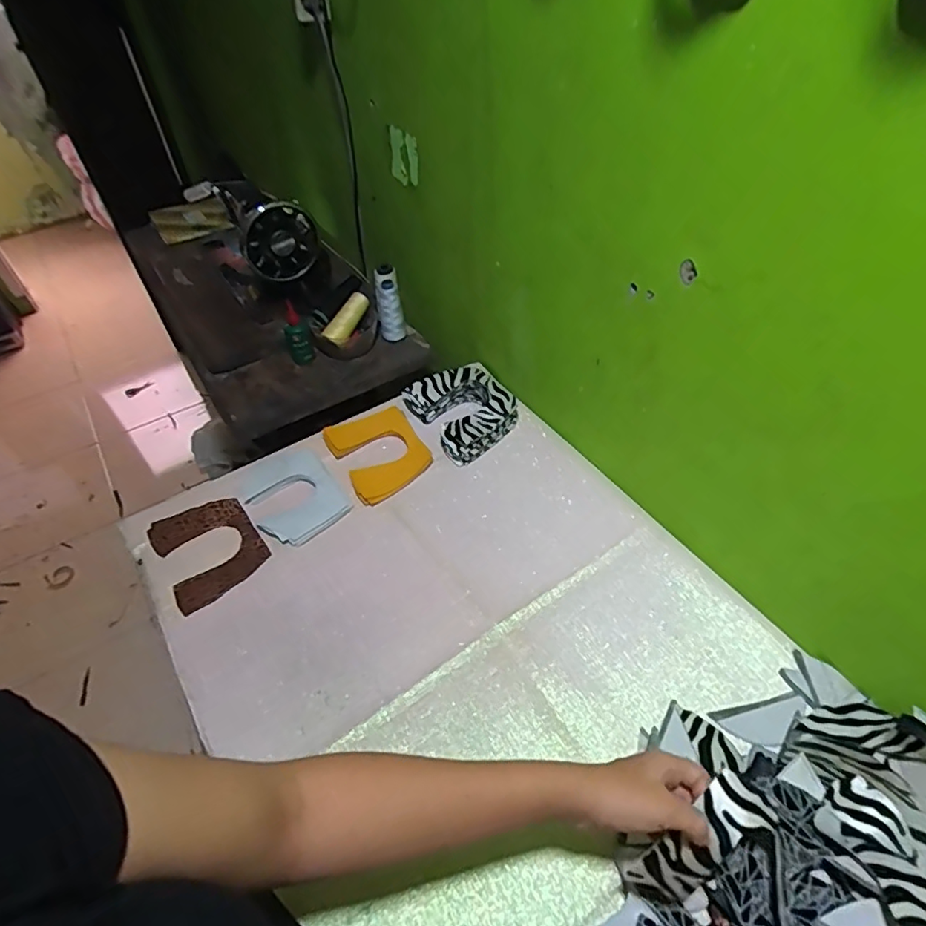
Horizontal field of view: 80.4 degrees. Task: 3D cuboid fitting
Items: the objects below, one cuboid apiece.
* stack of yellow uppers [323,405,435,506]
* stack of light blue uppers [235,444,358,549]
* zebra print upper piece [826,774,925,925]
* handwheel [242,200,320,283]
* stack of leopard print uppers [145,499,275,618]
[{"bbox_3d":[-0.126,-0.019,0.832,0.125,0.010,0.157,-27,62,-19],"label":"stack of yellow uppers"},{"bbox_3d":[-0.242,0.043,0.778,0.115,0.022,0.151,-33,54,-25],"label":"stack of light blue uppers"},{"bbox_3d":[0.332,0.305,0.418,0.051,0.031,0.154,2,25,5],"label":"zebra print upper piece"},{"bbox_3d":[-0.321,-0.390,0.966,0.131,0.125,0.044,-16,50,-12],"label":"handwheel"},{"bbox_3d":[-0.341,0.112,0.736,0.121,0.011,0.159,-30,53,-23],"label":"stack of leopard print uppers"}]

